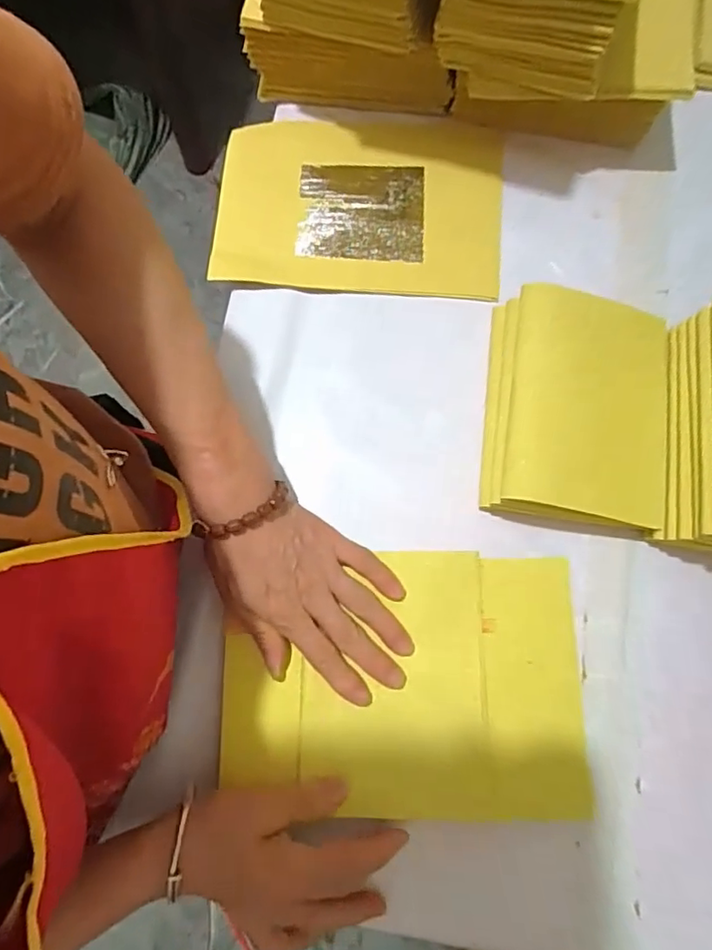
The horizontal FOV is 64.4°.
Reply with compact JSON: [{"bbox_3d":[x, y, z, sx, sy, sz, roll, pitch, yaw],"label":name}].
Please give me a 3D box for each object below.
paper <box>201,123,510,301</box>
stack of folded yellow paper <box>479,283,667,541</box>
[{"bbox_3d":[0.002,-0.223,0.465,0.225,0.012,0.161,3,74,1],"label":"paper"},{"bbox_3d":[0.153,-0.055,0.402,0.115,0.037,0.151,7,77,1],"label":"stack of folded yellow paper"}]

